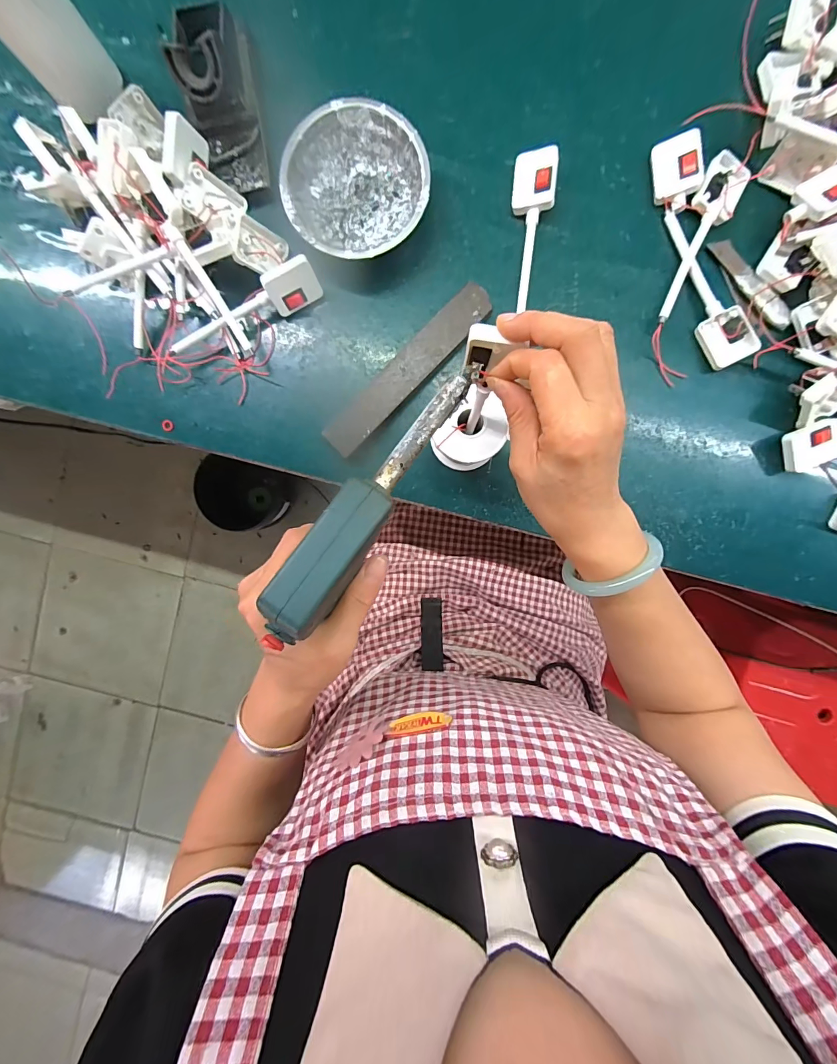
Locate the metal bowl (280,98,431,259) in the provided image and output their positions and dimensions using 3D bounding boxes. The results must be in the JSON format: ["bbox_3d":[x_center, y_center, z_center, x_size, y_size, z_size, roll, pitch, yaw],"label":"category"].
[{"bbox_3d":[-0.055,-0.309,0.362,0.124,0.040,0.120,0,94,2],"label":"metal bowl"}]

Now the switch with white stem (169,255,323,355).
[{"bbox_3d":[-0.166,-0.209,0.372,0.150,0.037,0.029,-22,93,4],"label":"switch with white stem"}]

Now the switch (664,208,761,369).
[{"bbox_3d":[0.269,-0.230,0.367,0.038,0.017,0.152,-25,93,4],"label":"switch"}]

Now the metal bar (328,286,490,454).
[{"bbox_3d":[-0.011,-0.154,0.376,0.036,0.008,0.198,45,93,1],"label":"metal bar"}]

